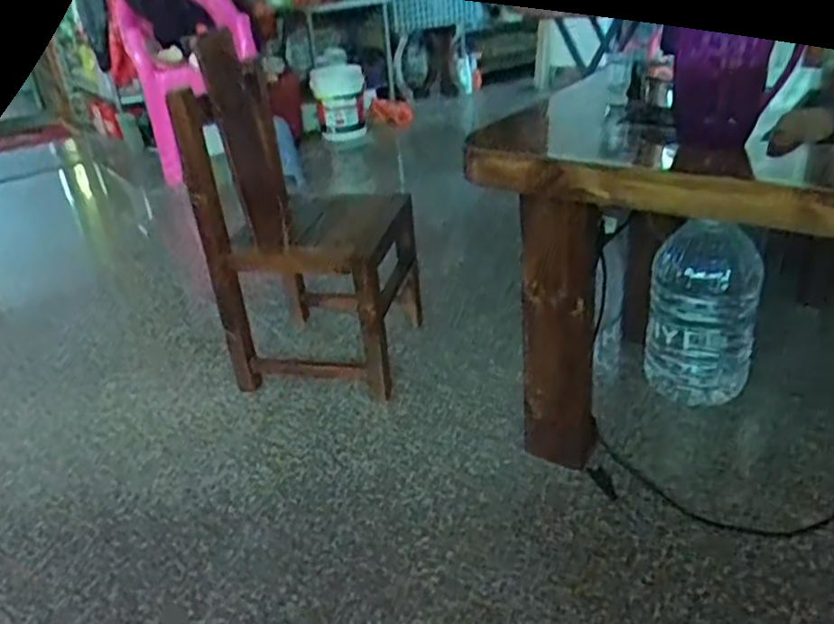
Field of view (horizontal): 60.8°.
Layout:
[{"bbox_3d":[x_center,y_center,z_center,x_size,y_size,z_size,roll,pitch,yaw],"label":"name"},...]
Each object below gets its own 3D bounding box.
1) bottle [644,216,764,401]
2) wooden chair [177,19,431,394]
[{"bbox_3d":[0.658,-0.014,1.642,0.234,0.391,0.198,6,30,20],"label":"bottle"},{"bbox_3d":[-0.300,-0.243,1.901,0.562,0.792,0.562,-5,28,0],"label":"wooden chair"}]

